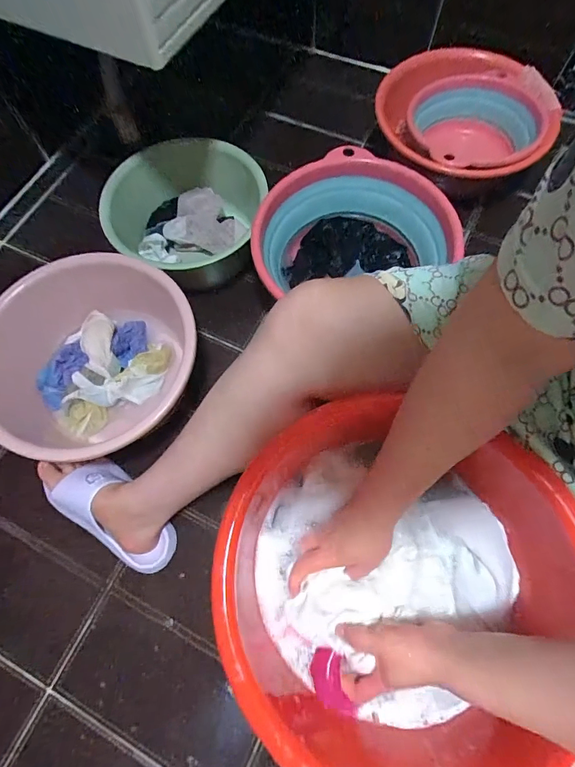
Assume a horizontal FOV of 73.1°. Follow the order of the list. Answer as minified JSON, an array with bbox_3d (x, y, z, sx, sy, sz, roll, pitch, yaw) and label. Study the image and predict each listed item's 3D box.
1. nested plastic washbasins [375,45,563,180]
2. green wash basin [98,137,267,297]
[{"bbox_3d":[0.372,-0.527,0.807,0.318,0.131,0.304,0,69,0],"label":"nested plastic washbasins"},{"bbox_3d":[-0.194,-0.309,0.754,0.272,0.144,0.262,0,69,0],"label":"green wash basin"}]

